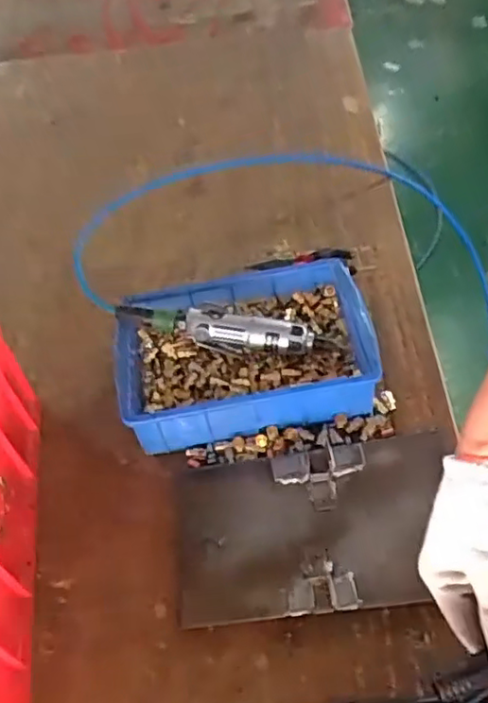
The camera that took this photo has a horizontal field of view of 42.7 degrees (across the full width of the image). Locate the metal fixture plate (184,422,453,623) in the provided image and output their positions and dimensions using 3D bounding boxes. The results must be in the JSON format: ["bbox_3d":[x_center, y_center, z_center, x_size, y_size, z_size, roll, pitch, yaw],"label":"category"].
[{"bbox_3d":[0.079,0.179,0.649,0.296,0.021,0.176,-7,48,0],"label":"metal fixture plate"}]

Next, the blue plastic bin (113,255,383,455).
[{"bbox_3d":[0.000,0.003,0.762,0.299,0.081,0.215,-10,49,0],"label":"blue plastic bin"}]

